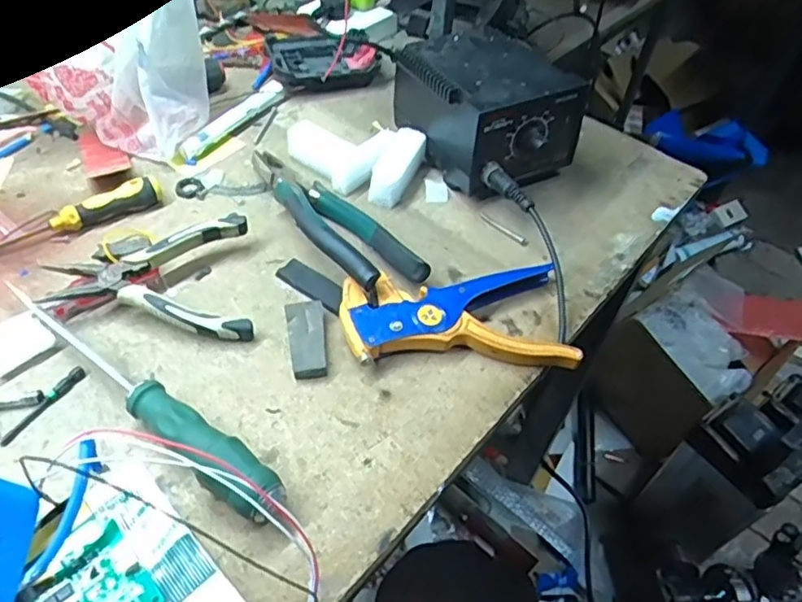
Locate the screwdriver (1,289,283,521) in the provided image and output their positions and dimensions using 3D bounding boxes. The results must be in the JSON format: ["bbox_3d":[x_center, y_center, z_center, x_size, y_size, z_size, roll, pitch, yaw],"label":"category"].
[{"bbox_3d":[-0.165,0.055,0.399,0.242,0.034,0.030,36,57,21],"label":"screwdriver"}]

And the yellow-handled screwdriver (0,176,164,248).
[{"bbox_3d":[-0.270,-0.065,0.498,0.158,0.022,0.022,-25,58,-22],"label":"yellow-handled screwdriver"}]

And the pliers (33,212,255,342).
[{"bbox_3d":[-0.182,-0.013,0.459,0.139,0.029,0.103,-5,53,-9],"label":"pliers"}]

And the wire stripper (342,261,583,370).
[{"bbox_3d":[0.039,0.008,0.463,0.162,0.024,0.089,2,52,-4],"label":"wire stripper"}]

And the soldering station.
[{"bbox_3d":[0.079,-0.178,0.574,0.116,0.090,0.161,-24,58,-22],"label":"soldering station"}]

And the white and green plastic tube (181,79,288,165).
[{"bbox_3d":[-0.156,-0.173,0.595,0.019,0.016,0.134,27,54,15],"label":"white and green plastic tube"}]

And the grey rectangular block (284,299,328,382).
[{"bbox_3d":[-0.068,0.026,0.446,0.027,0.010,0.063,-3,53,-8],"label":"grey rectangular block"}]

